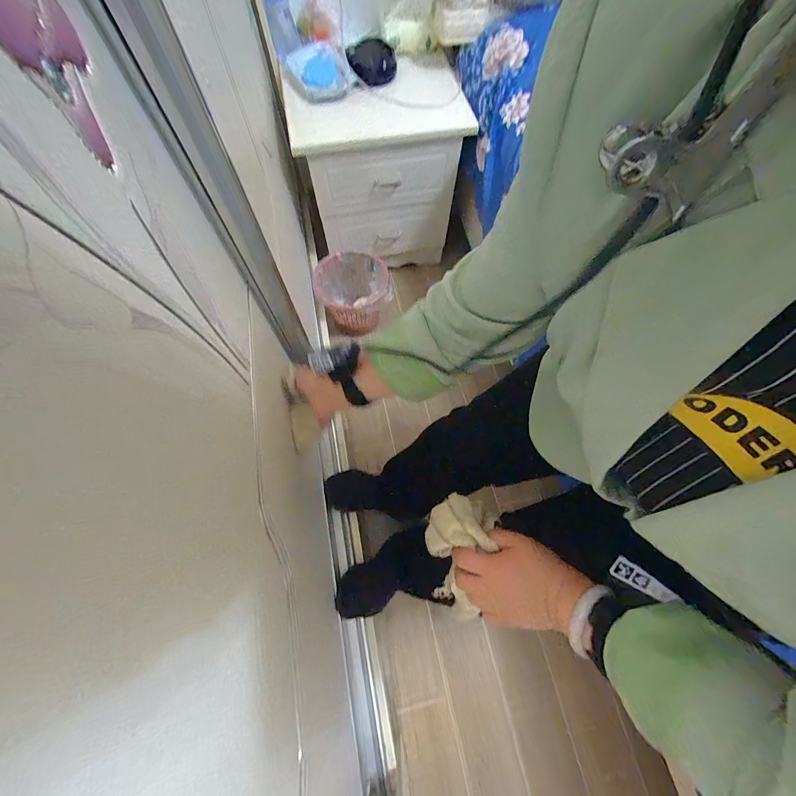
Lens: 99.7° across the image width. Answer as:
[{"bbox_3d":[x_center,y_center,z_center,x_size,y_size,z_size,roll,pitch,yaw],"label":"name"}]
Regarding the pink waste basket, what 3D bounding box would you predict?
[{"bbox_3d":[-0.134,-0.321,1.054,0.196,0.178,0.213,0,68,-1],"label":"pink waste basket"}]

